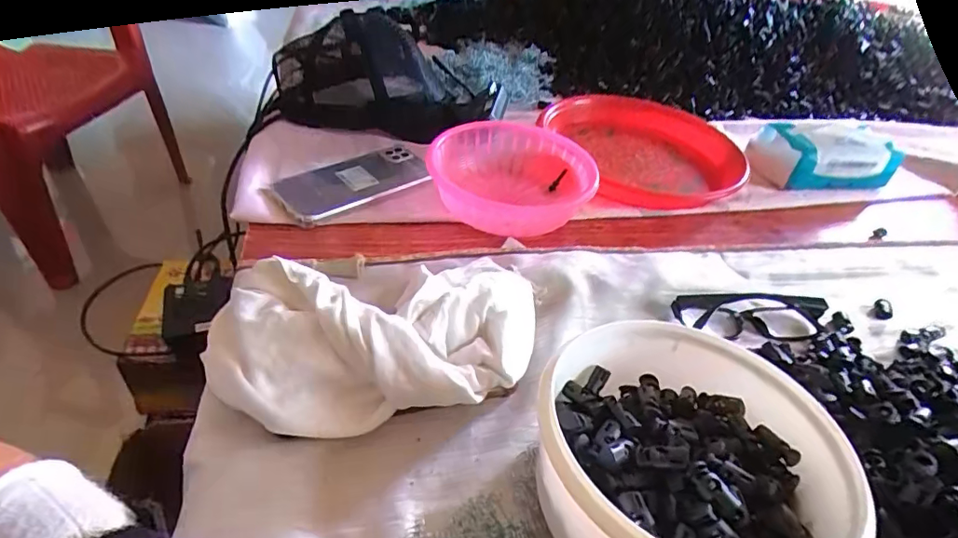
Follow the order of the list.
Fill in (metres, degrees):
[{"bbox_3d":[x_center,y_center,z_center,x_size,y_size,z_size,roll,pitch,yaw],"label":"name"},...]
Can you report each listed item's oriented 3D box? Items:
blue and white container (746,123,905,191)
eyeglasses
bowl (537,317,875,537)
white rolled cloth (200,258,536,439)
[{"bbox_3d":[0.434,-0.146,0.665,0.177,0.063,0.089,-2,40,-11],"label":"blue and white container"},{"bbox_3d":[0.233,0.038,0.433,0.138,0.025,0.041,-2,40,-11],"label":"eyeglasses"},{"bbox_3d":[0.115,0.110,0.290,0.144,0.086,0.158,4,40,-4],"label":"bowl"},{"bbox_3d":[-0.066,0.048,0.356,0.222,0.065,0.127,2,40,-7],"label":"white rolled cloth"}]

